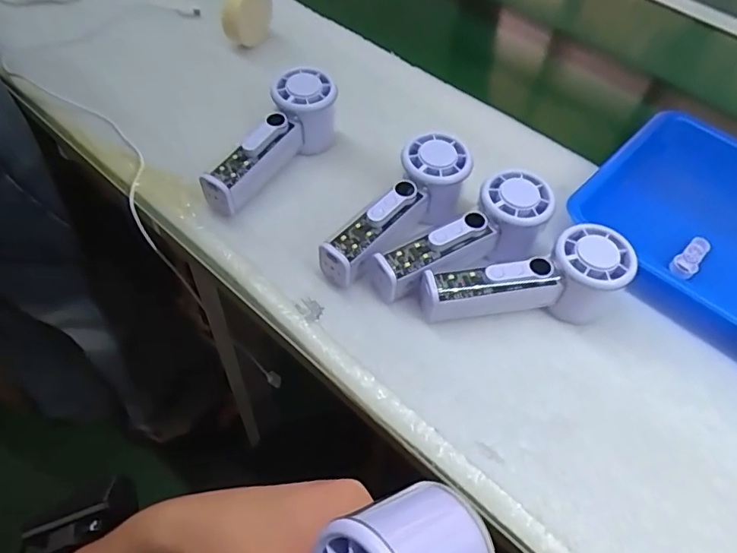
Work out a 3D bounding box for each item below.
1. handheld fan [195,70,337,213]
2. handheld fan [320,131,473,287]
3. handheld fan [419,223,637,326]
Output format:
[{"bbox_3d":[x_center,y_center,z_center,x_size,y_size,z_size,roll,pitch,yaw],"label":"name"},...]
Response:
[{"bbox_3d":[-0.085,-0.116,0.463,0.051,0.063,0.147,31,58,16],"label":"handheld fan"},{"bbox_3d":[0.026,-0.051,0.426,0.054,0.057,0.149,34,58,18],"label":"handheld fan"},{"bbox_3d":[0.116,0.007,0.394,0.152,0.053,0.051,-10,56,-12],"label":"handheld fan"}]

